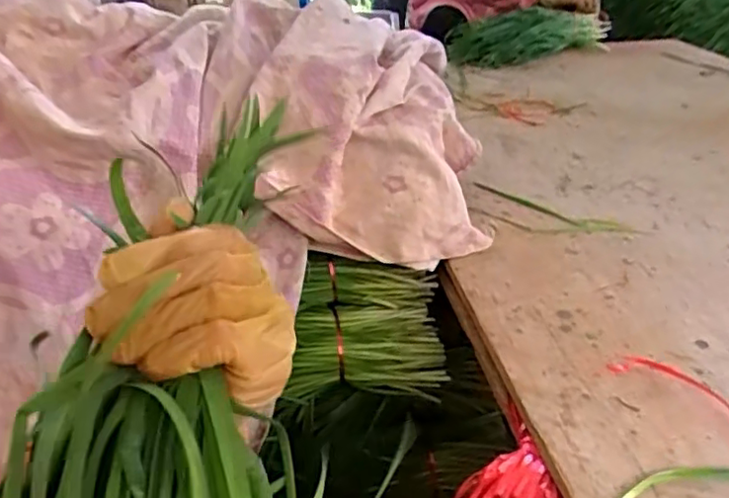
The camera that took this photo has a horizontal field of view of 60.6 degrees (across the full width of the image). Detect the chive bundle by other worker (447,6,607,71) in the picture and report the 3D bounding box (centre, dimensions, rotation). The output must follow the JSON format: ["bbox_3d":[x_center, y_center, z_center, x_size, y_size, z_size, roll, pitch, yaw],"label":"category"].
[{"bbox_3d":[0.400,-0.487,1.426,0.448,0.102,0.100,-15,33,-23],"label":"chive bundle by other worker"}]

